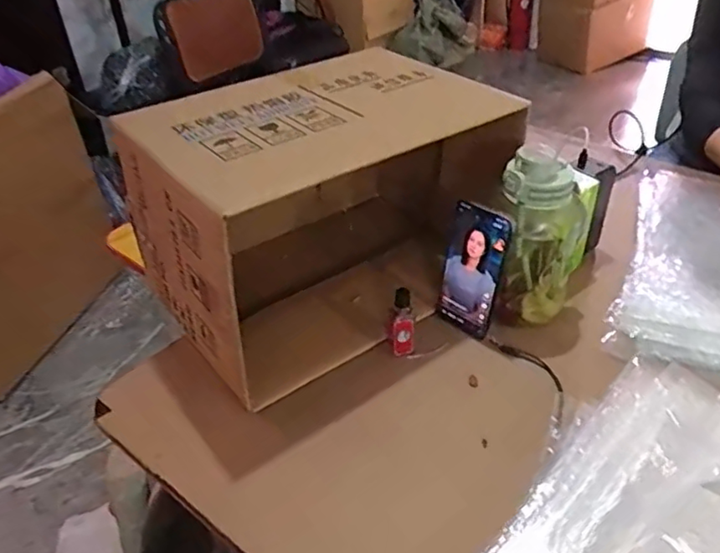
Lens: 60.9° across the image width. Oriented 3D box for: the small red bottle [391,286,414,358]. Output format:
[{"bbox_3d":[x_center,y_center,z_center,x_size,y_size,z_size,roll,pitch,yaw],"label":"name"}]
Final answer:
[{"bbox_3d":[0.049,0.057,0.699,0.024,0.088,0.025,0,36,6],"label":"small red bottle"}]

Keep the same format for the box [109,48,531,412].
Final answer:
[{"bbox_3d":[-0.052,-0.091,0.779,0.404,0.266,0.295,-25,41,-26],"label":"box"}]

